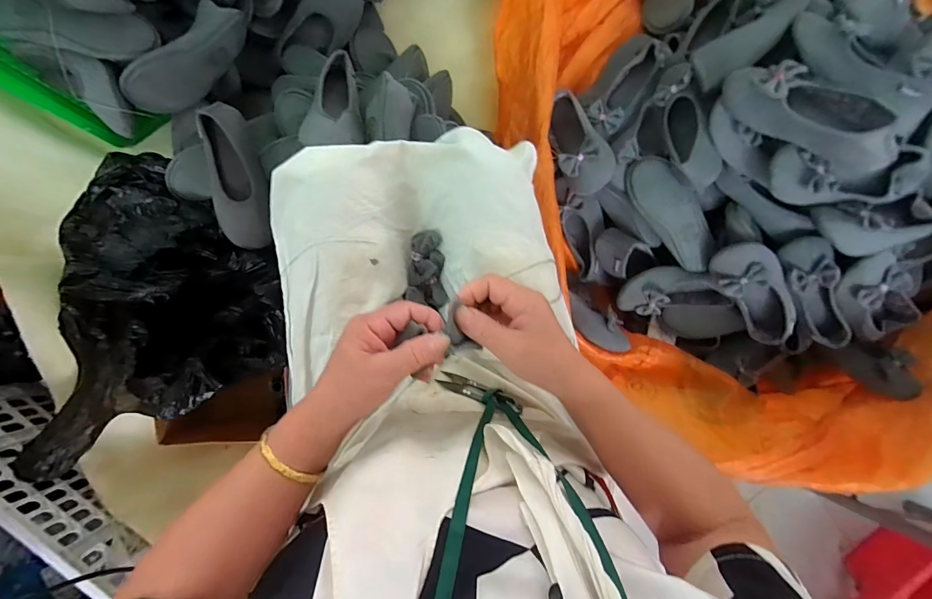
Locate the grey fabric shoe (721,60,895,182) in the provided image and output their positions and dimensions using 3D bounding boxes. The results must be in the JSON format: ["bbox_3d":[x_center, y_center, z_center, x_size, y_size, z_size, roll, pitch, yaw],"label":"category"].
[{"bbox_3d":[0.516,-0.280,0.583,0.238,0.096,0.104,36,84,-3],"label":"grey fabric shoe"}]

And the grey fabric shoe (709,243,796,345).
[{"bbox_3d":[0.542,-0.007,0.737,0.078,0.079,0.213,-43,110,-6],"label":"grey fabric shoe"}]

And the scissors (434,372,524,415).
[{"bbox_3d":[0.014,0.105,0.437,0.101,0.024,0.011,15,125,23],"label":"scissors"}]

